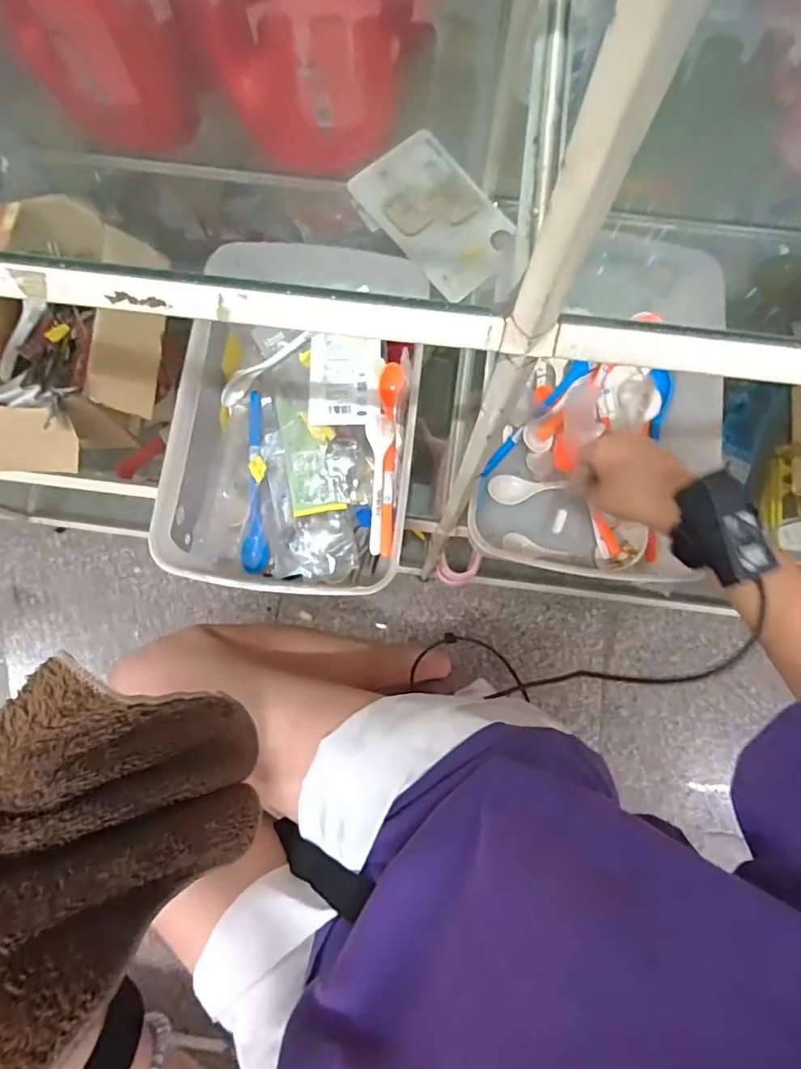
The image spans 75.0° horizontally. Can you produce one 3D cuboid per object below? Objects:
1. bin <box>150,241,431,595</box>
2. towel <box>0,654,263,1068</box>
[{"bbox_3d":[-0.087,-0.114,0.499,0.204,0.083,0.326,8,79,1],"label":"bin"},{"bbox_3d":[-0.166,0.165,0.315,0.120,0.230,0.131,-44,82,-8],"label":"towel"}]

